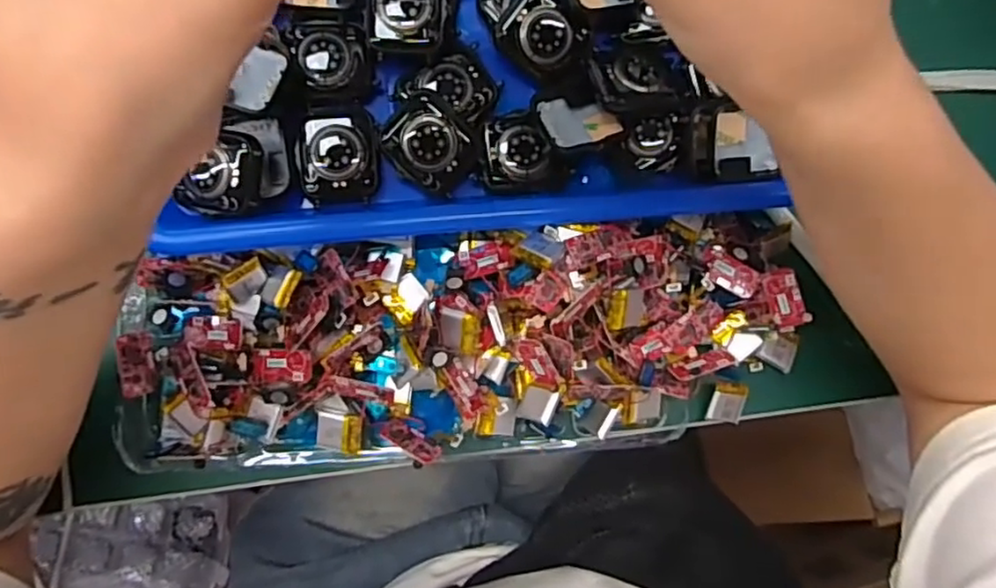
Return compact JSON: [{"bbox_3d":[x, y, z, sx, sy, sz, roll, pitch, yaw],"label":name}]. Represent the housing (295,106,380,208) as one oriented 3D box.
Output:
[{"bbox_3d":[-0.074,-0.065,0.305,0.037,0.007,0.044,-5,86,-5],"label":"housing"}]

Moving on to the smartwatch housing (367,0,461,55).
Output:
[{"bbox_3d":[-0.038,-0.132,0.302,0.042,0.012,0.044,3,85,-5],"label":"smartwatch housing"}]

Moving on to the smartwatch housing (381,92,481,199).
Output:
[{"bbox_3d":[-0.030,-0.069,0.302,0.040,0.011,0.037,34,83,-2],"label":"smartwatch housing"}]

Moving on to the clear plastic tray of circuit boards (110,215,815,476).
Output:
[{"bbox_3d":[-0.011,0.023,0.306,0.320,0.048,0.103,-5,86,-5],"label":"clear plastic tray of circuit boards"}]

